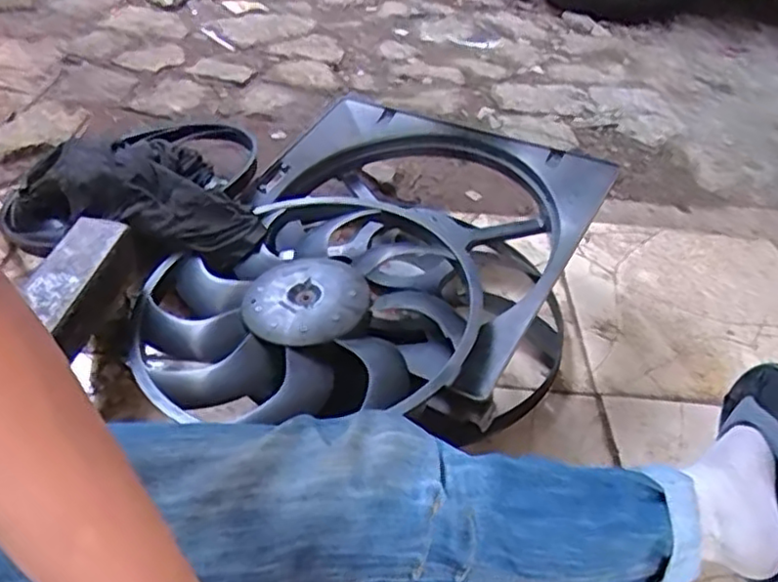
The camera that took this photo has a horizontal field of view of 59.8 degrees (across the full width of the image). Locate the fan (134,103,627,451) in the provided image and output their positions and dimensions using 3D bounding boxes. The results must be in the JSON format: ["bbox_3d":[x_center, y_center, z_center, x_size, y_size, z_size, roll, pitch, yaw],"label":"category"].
[{"bbox_3d":[-0.001,-0.046,0.892,0.480,0.190,0.565,21,41,17],"label":"fan"}]

